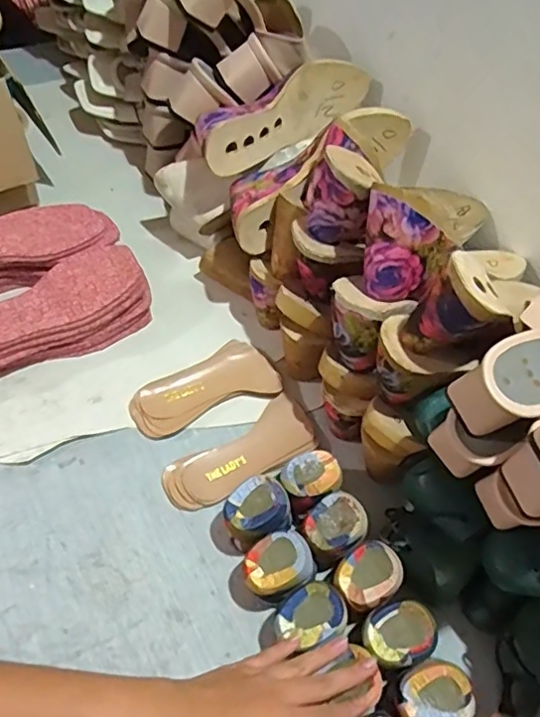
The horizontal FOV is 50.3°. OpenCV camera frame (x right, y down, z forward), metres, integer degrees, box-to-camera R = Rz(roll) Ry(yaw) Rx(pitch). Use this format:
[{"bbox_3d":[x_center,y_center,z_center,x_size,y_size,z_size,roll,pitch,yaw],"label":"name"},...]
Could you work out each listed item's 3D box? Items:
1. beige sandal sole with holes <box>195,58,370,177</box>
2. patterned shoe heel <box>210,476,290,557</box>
[{"bbox_3d":[0.009,-0.292,0.680,0.236,0.076,0.064,-31,65,-27],"label":"beige sandal sole with holes"},{"bbox_3d":[-0.020,0.151,0.548,0.062,0.066,0.057,-28,64,-26],"label":"patterned shoe heel"}]

